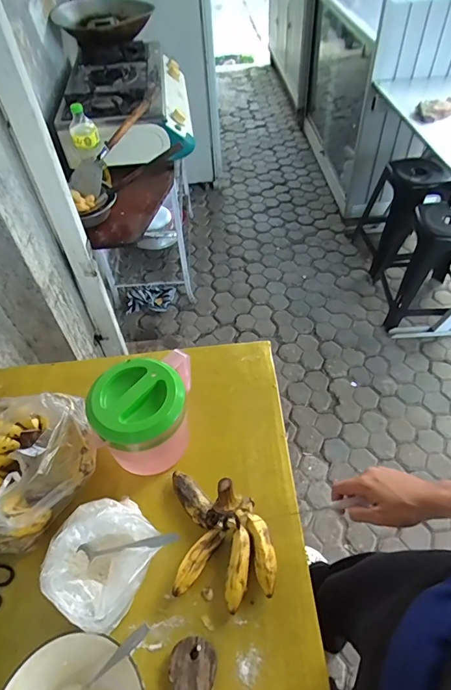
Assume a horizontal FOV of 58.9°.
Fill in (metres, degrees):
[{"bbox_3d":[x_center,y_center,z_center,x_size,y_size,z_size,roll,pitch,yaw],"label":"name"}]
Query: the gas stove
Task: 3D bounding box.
[{"bbox_3d":[-0.349,-0.888,1.434,0.421,0.154,0.705,-7,51,-2],"label":"gas stove"}]

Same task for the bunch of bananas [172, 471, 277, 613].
[{"bbox_3d":[-0.005,0.259,0.559,0.133,0.056,0.174,-5,51,-1],"label":"bunch of bananas"}]

